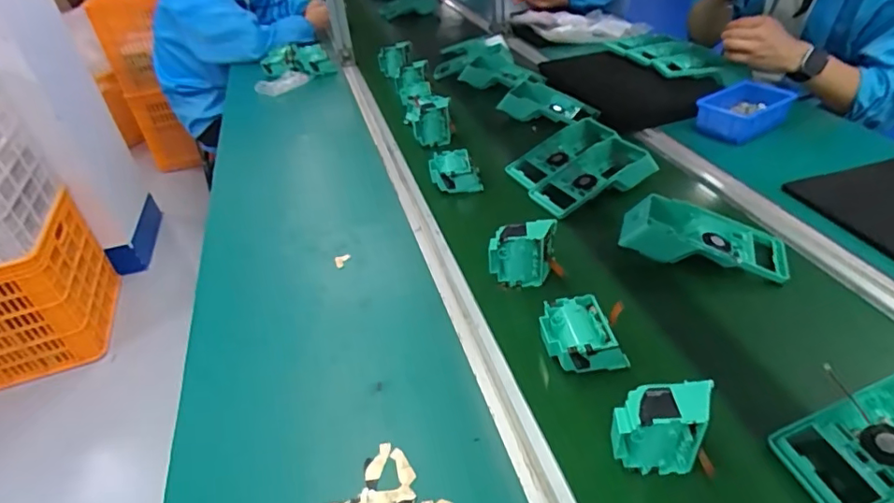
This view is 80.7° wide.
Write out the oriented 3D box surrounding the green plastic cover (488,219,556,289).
[{"bbox_3d":[0.090,0.003,0.633,0.077,0.071,0.040,-2,37,13],"label":"green plastic cover"}]

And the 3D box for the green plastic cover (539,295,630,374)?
[{"bbox_3d":[0.135,0.091,0.543,0.072,0.044,0.078,-15,36,-4],"label":"green plastic cover"}]

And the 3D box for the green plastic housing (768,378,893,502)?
[{"bbox_3d":[0.371,0.147,0.421,0.195,0.047,0.086,-16,37,-6],"label":"green plastic housing"}]

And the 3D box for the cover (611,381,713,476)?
[{"bbox_3d":[0.175,0.147,0.433,0.080,0.078,0.038,-5,37,8],"label":"cover"}]

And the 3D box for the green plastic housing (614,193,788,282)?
[{"bbox_3d":[0.320,-0.021,0.656,0.186,0.061,0.099,10,42,27],"label":"green plastic housing"}]

